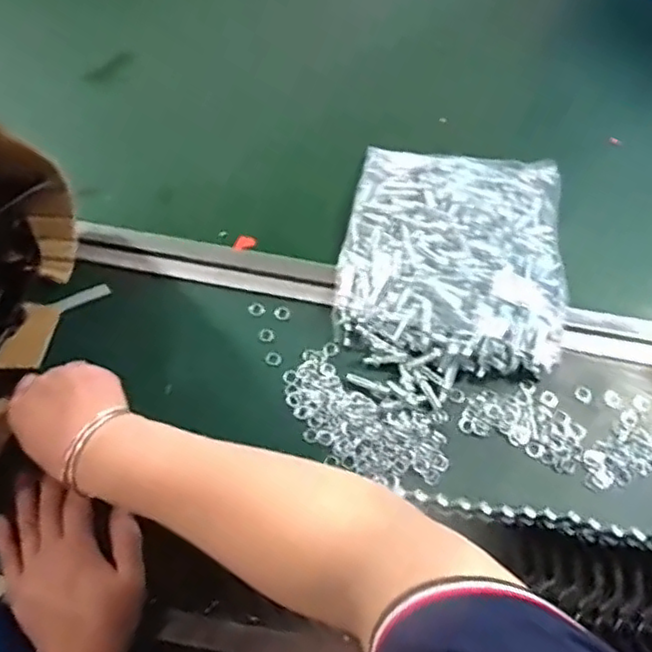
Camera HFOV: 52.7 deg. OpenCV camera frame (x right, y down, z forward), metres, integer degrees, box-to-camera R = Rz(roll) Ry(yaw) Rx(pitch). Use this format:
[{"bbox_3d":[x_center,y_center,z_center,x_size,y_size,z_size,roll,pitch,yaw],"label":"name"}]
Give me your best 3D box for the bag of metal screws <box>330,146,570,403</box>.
[{"bbox_3d":[0.114,-0.057,0.587,0.193,0.032,0.236,12,65,5],"label":"bag of metal screws"}]

